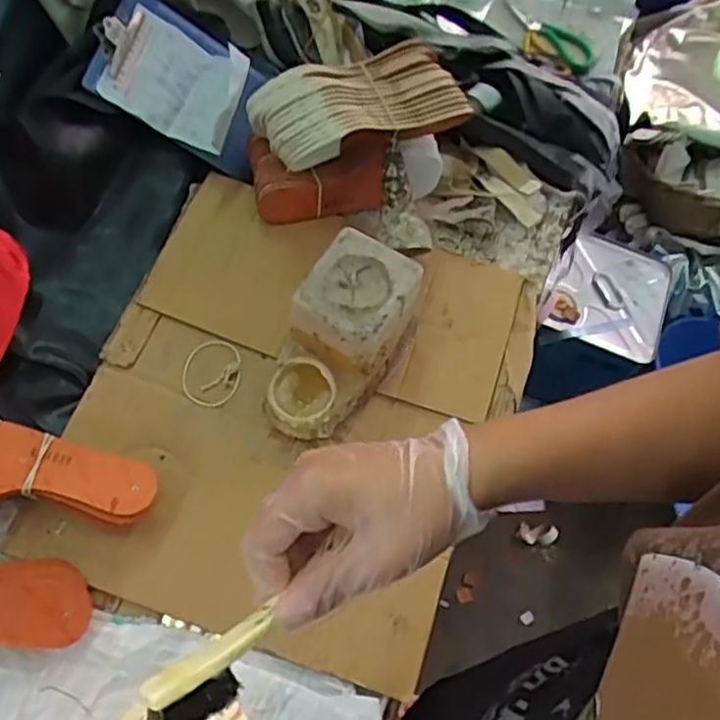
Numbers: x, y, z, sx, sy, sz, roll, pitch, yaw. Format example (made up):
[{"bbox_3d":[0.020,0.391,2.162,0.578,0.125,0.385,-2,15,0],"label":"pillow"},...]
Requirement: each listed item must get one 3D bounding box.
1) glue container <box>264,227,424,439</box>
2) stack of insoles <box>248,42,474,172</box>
[{"bbox_3d":[-0.023,-0.021,0.754,0.104,0.118,0.194,28,65,11],"label":"glue container"},{"bbox_3d":[-0.002,-0.303,0.834,0.238,0.057,0.142,-16,65,-12],"label":"stack of insoles"}]

